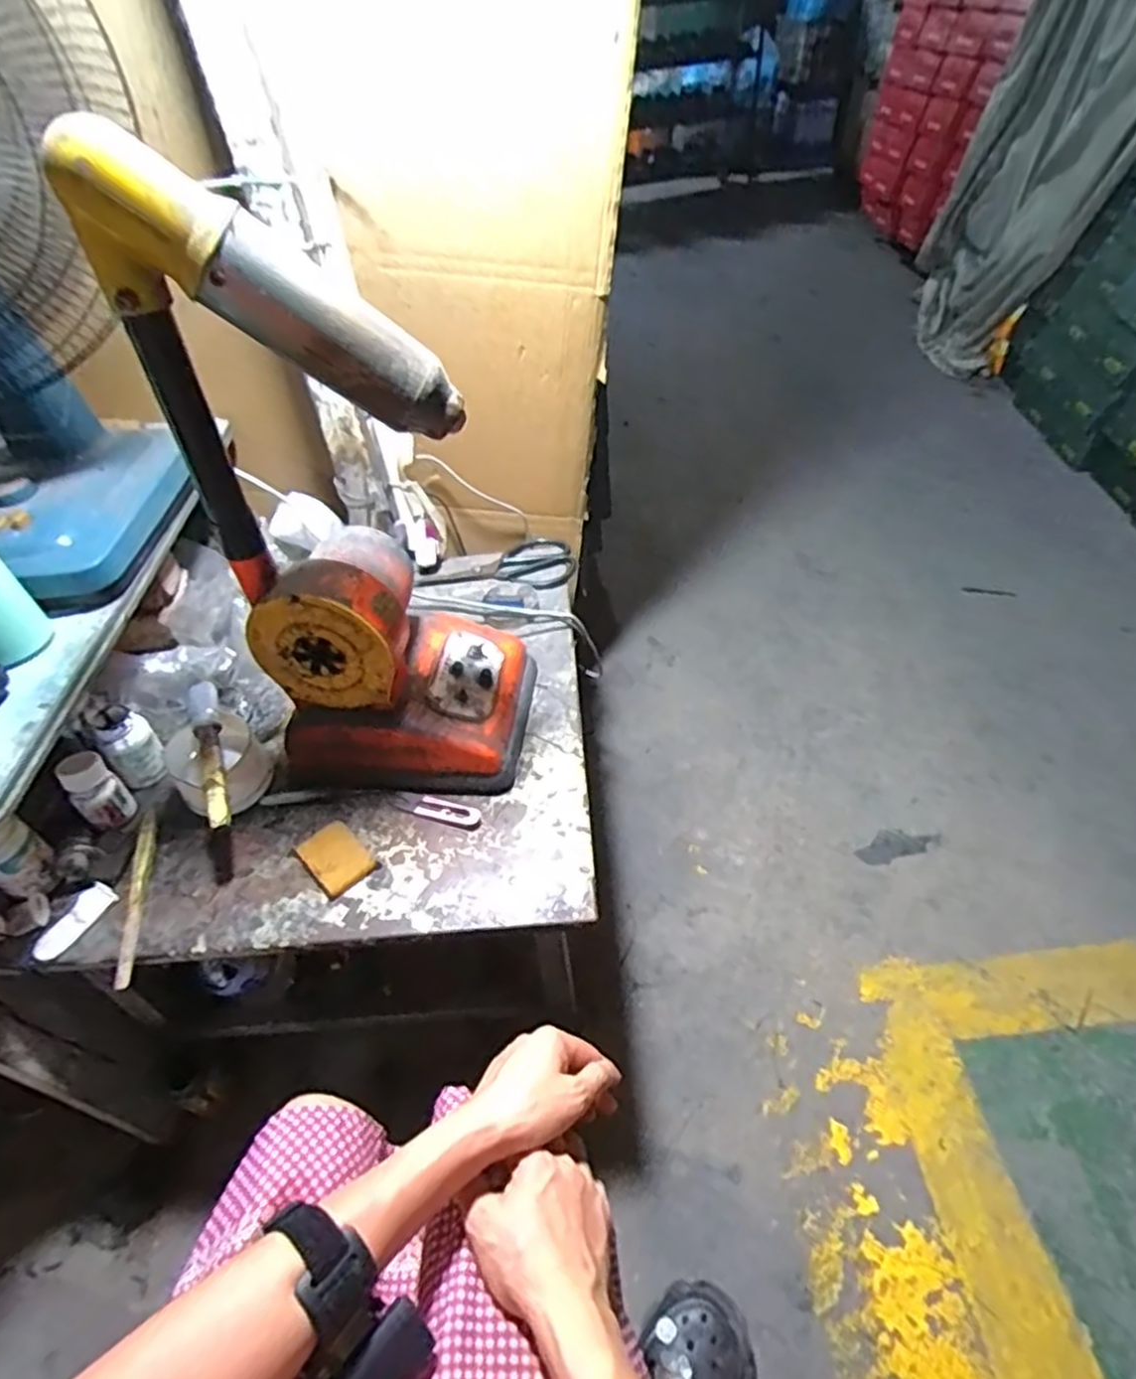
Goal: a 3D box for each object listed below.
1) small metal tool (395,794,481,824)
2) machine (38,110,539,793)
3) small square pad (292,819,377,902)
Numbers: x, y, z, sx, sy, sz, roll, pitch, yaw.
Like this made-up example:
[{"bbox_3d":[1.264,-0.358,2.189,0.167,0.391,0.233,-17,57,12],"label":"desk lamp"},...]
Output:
[{"bbox_3d":[-0.130,0.119,0.702,0.087,0.004,0.023,10,49,14],"label":"small metal tool"},{"bbox_3d":[-0.175,-0.131,0.594,0.228,0.498,0.181,2,47,6],"label":"machine"},{"bbox_3d":[-0.220,0.158,0.663,0.051,0.008,0.073,-37,55,-27],"label":"small square pad"}]

